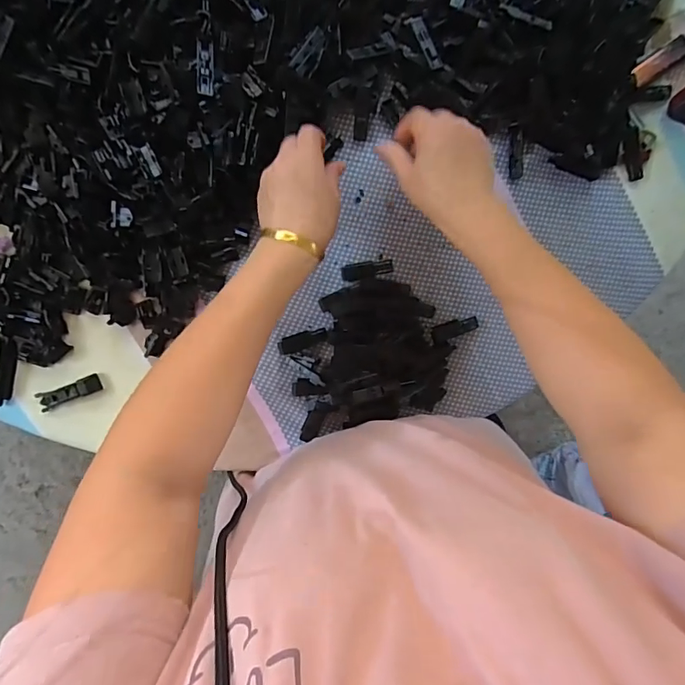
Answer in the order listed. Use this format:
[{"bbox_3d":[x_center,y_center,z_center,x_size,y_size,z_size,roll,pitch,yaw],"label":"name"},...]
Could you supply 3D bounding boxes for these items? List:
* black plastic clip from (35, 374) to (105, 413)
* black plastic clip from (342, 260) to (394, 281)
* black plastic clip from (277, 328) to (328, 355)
[{"bbox_3d":[-0.278,0.051,0.475,0.067,0.009,0.019,-21,98,0],"label":"black plastic clip"},{"bbox_3d":[0.025,-0.072,0.468,0.050,0.019,0.016,-9,98,-1],"label":"black plastic clip"},{"bbox_3d":[-0.040,-0.002,0.479,0.051,0.011,0.017,-18,98,0],"label":"black plastic clip"}]

